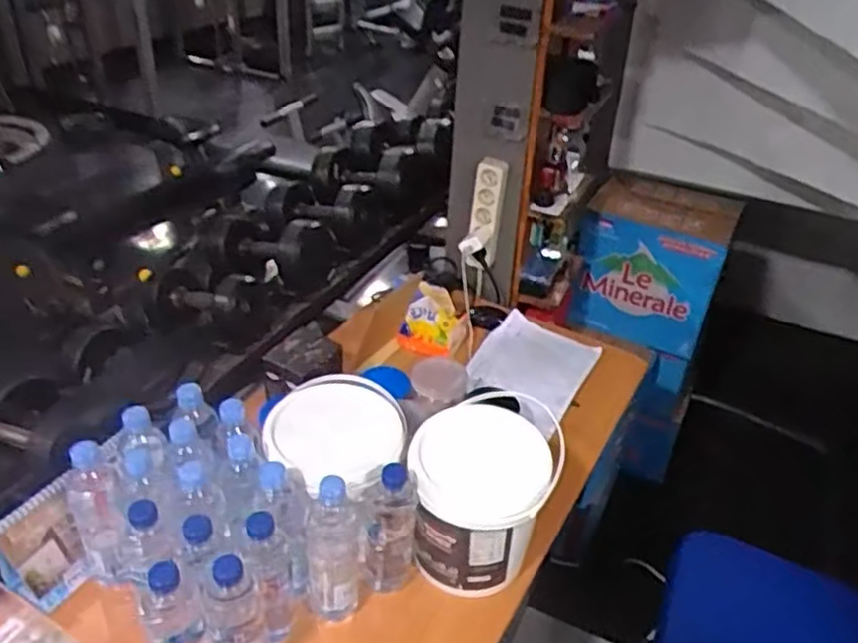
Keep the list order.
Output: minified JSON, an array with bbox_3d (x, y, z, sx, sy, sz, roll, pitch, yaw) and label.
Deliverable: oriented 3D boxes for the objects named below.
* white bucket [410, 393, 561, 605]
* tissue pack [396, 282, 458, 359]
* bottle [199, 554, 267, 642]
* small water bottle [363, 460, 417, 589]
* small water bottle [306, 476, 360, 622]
[{"bbox_3d":[0.067,0.267,1.052,0.183,0.212,0.194,2,35,-2],"label":"white bucket"},{"bbox_3d":[0.003,0.003,1.549,0.111,0.041,0.156,15,72,3],"label":"tissue pack"},{"bbox_3d":[-0.234,0.364,0.863,0.063,0.249,0.073,-11,37,-20],"label":"bottle"},{"bbox_3d":[-0.054,0.289,0.988,0.068,0.242,0.055,1,35,-3],"label":"small water bottle"},{"bbox_3d":[-0.129,0.300,0.948,0.069,0.263,0.075,-1,35,-6],"label":"small water bottle"}]

